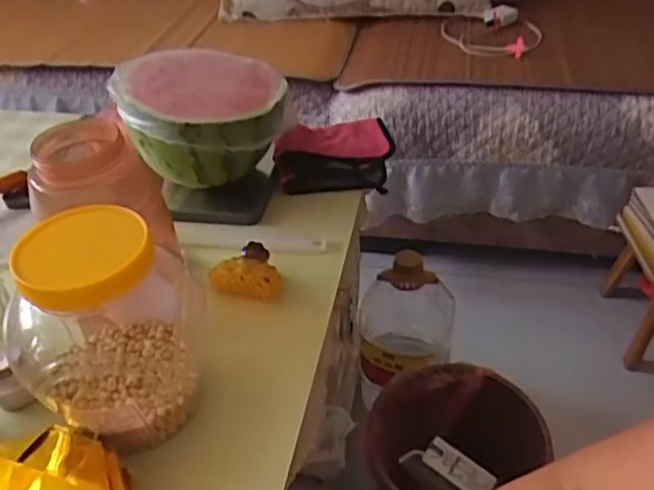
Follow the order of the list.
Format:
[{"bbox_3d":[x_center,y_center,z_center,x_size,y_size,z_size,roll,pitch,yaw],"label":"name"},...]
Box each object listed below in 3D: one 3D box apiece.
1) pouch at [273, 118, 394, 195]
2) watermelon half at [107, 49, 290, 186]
[{"bbox_3d":[0.011,-0.134,0.847,0.161,0.057,0.149,-3,39,1],"label":"pouch"},{"bbox_3d":[-0.149,-0.156,0.758,0.198,0.114,0.168,-9,39,-7],"label":"watermelon half"}]

